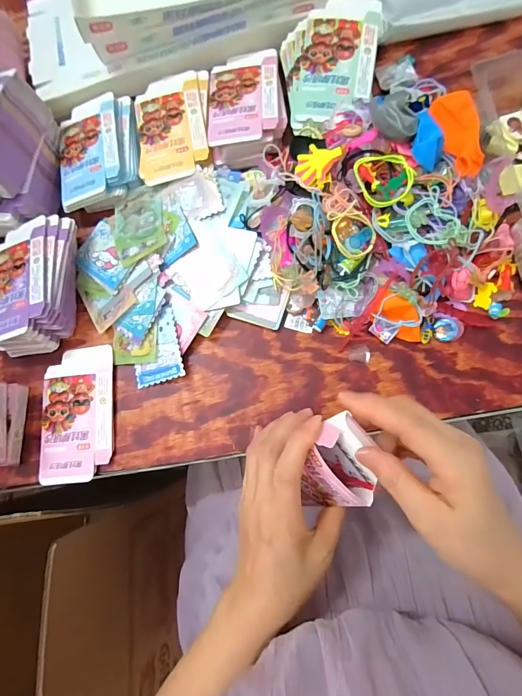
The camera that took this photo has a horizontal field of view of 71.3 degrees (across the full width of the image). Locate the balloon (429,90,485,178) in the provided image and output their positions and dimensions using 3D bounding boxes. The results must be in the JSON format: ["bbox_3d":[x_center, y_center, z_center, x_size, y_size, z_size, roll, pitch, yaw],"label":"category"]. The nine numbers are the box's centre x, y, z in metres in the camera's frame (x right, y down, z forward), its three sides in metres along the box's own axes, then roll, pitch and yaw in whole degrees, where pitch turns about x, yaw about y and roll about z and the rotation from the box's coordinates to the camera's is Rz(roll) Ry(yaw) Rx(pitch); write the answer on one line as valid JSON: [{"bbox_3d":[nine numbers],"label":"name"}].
[{"bbox_3d":[0.210,-0.220,0.378,0.045,0.022,0.086,-20,82,4],"label":"balloon"}]

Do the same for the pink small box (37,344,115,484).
[{"bbox_3d":[-0.213,0.075,0.421,0.084,0.008,0.151,-6,76,2],"label":"pink small box"}]

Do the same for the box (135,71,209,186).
[{"bbox_3d":[-0.110,-0.279,0.457,0.092,0.012,0.144,-7,83,6],"label":"box"}]

